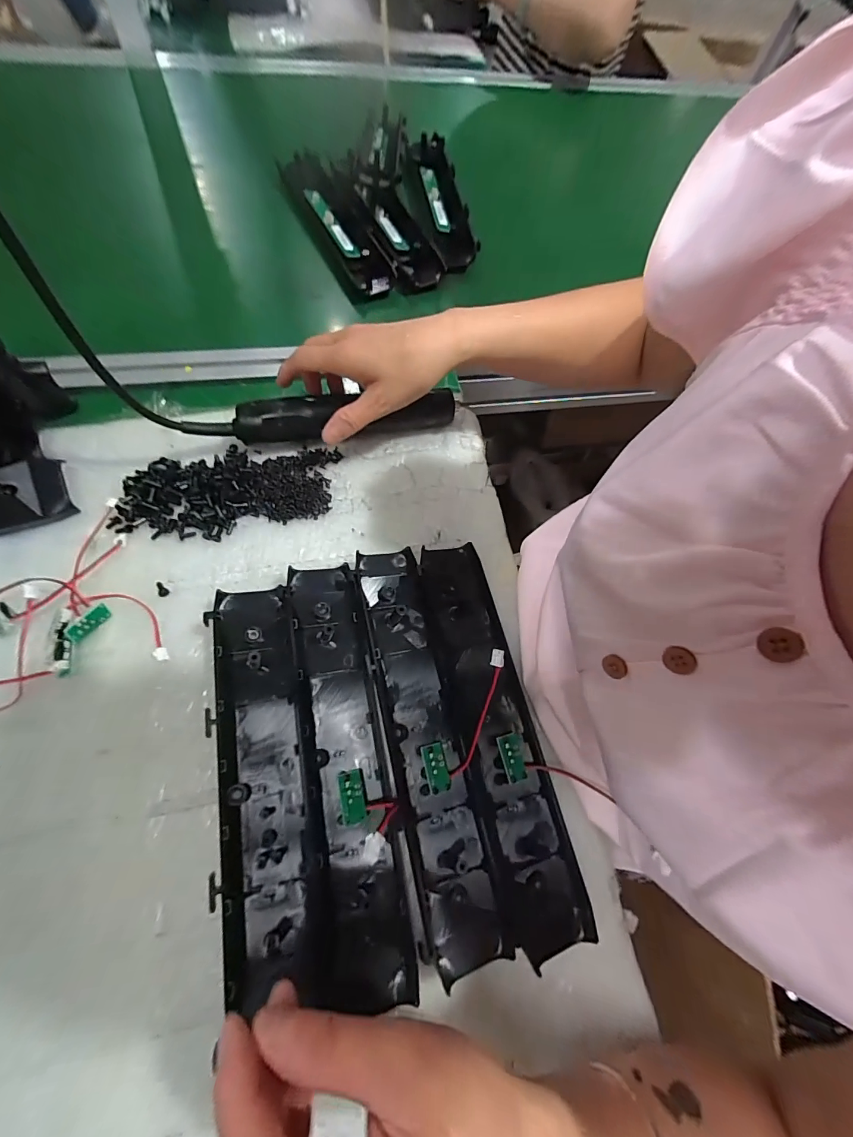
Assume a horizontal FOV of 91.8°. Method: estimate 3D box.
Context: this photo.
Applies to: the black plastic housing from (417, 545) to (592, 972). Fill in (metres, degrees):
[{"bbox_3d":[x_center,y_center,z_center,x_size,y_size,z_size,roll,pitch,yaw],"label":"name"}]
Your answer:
[{"bbox_3d":[0.054,0.108,0.303,0.051,0.024,0.274,-12,68,-8],"label":"black plastic housing"}]

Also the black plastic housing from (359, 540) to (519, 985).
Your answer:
[{"bbox_3d":[-0.003,0.113,0.295,0.050,0.022,0.272,-12,68,-8],"label":"black plastic housing"}]

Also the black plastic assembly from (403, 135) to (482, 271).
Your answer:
[{"bbox_3d":[0.015,-0.492,0.548,0.063,0.016,0.275,-7,69,-9],"label":"black plastic assembly"}]

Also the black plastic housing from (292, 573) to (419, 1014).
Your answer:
[{"bbox_3d":[-0.056,0.123,0.281,0.050,0.019,0.272,-10,68,-7],"label":"black plastic housing"}]

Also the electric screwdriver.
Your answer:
[{"bbox_3d":[-0.069,-0.140,0.383,0.197,0.032,0.032,-8,68,-17],"label":"electric screwdriver"}]

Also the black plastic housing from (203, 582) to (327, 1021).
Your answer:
[{"bbox_3d":[-0.107,0.128,0.275,0.059,0.027,0.245,-12,67,-8],"label":"black plastic housing"}]

